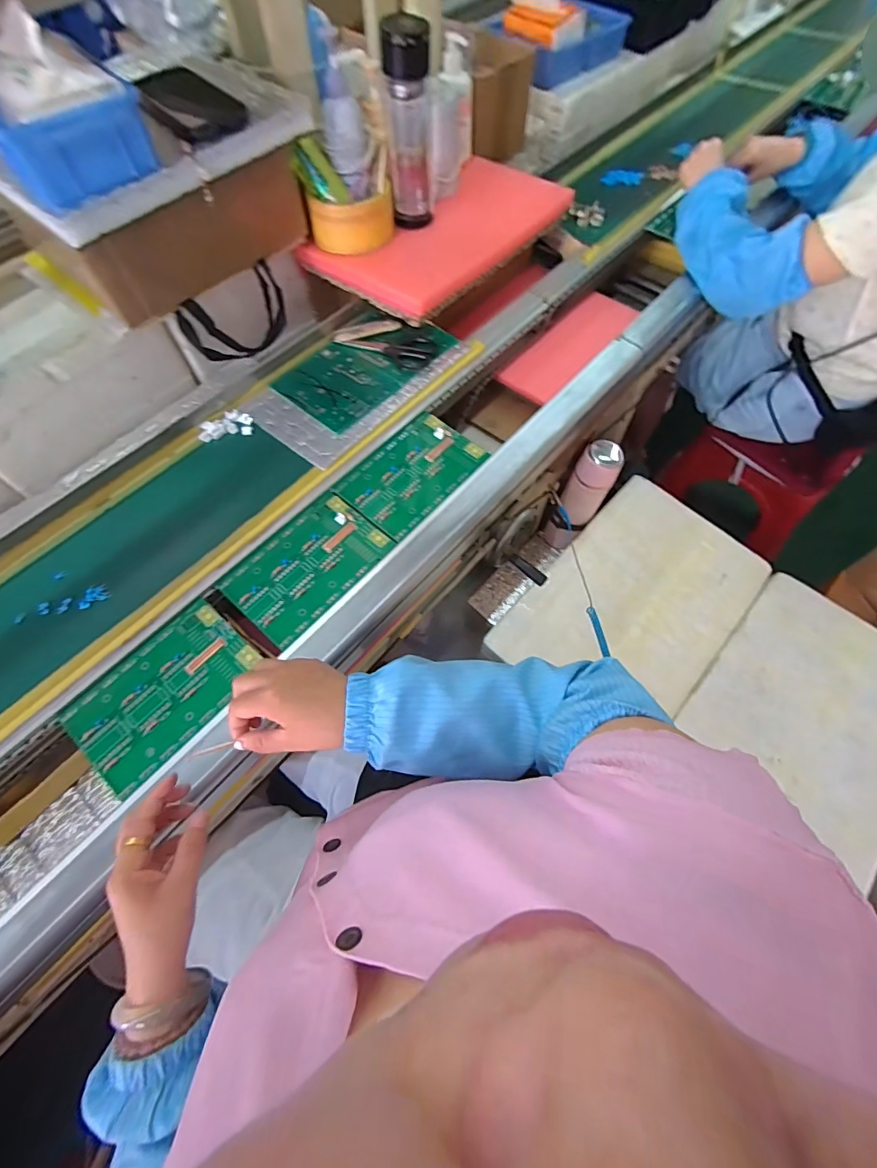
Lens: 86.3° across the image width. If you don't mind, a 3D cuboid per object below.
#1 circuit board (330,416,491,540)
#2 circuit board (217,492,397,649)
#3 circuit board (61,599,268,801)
[{"bbox_3d":[-0.032,-0.146,0.610,0.114,0.006,0.177,39,71,16],"label":"circuit board"},{"bbox_3d":[-0.153,-0.022,0.555,0.113,0.005,0.179,40,71,16],"label":"circuit board"},{"bbox_3d":[-0.286,0.113,0.494,0.114,0.009,0.181,36,70,15],"label":"circuit board"}]

